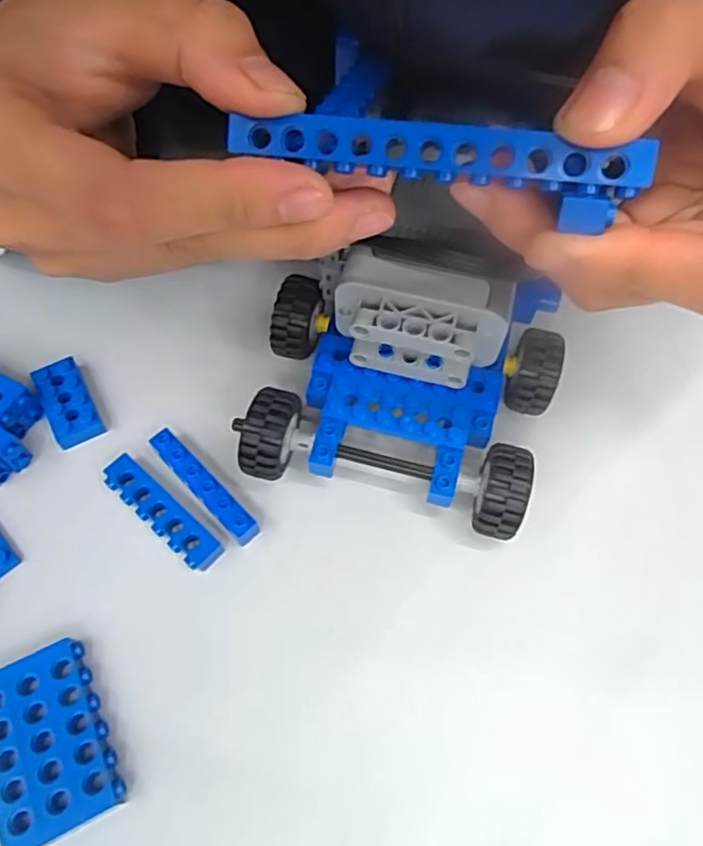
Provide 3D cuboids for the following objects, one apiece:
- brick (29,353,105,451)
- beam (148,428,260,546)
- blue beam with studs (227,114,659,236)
[{"bbox_3d":[-0.102,-0.008,0.228,0.016,0.008,0.031,-25,66,-14],"label":"brick"},{"bbox_3d":[-0.050,0.021,0.215,0.008,0.009,0.048,-40,70,-20],"label":"beam"},{"bbox_3d":[0.016,-0.059,0.142,0.091,0.011,0.013,12,63,11],"label":"blue beam with studs"}]

